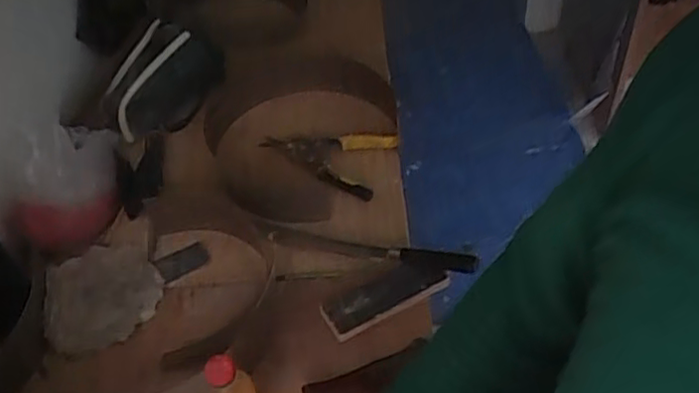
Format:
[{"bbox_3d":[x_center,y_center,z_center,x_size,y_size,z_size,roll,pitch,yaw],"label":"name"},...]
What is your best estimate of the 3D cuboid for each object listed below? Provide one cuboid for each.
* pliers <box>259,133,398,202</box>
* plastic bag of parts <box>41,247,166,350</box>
[{"bbox_3d":[-0.052,-0.076,1.148,0.232,0.022,0.142,15,50,19],"label":"pliers"},{"bbox_3d":[-0.366,0.138,1.006,0.164,0.026,0.175,-16,49,-9],"label":"plastic bag of parts"}]

